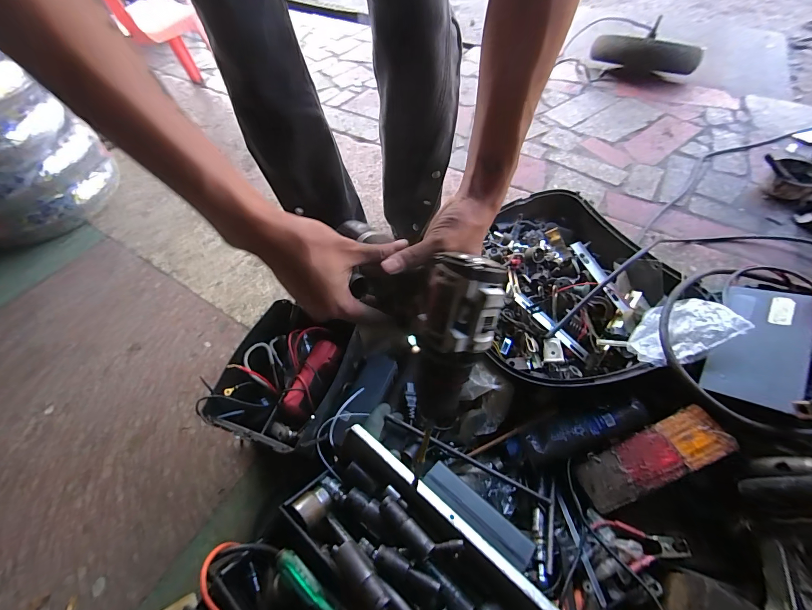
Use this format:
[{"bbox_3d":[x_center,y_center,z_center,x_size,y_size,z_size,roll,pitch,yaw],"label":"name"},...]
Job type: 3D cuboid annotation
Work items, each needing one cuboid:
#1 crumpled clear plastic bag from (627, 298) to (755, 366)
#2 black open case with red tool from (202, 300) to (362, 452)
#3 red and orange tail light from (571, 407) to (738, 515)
[{"bbox_3d":[0.366,0.033,0.464,0.117,0.020,0.087,-29,32,21],"label":"crumpled clear plastic bag"},{"bbox_3d":[-0.194,0.125,0.560,0.181,0.078,0.198,18,59,15],"label":"black open case with red tool"},{"bbox_3d":[0.317,0.204,0.450,0.182,0.029,0.060,-42,59,19],"label":"red and orange tail light"}]

